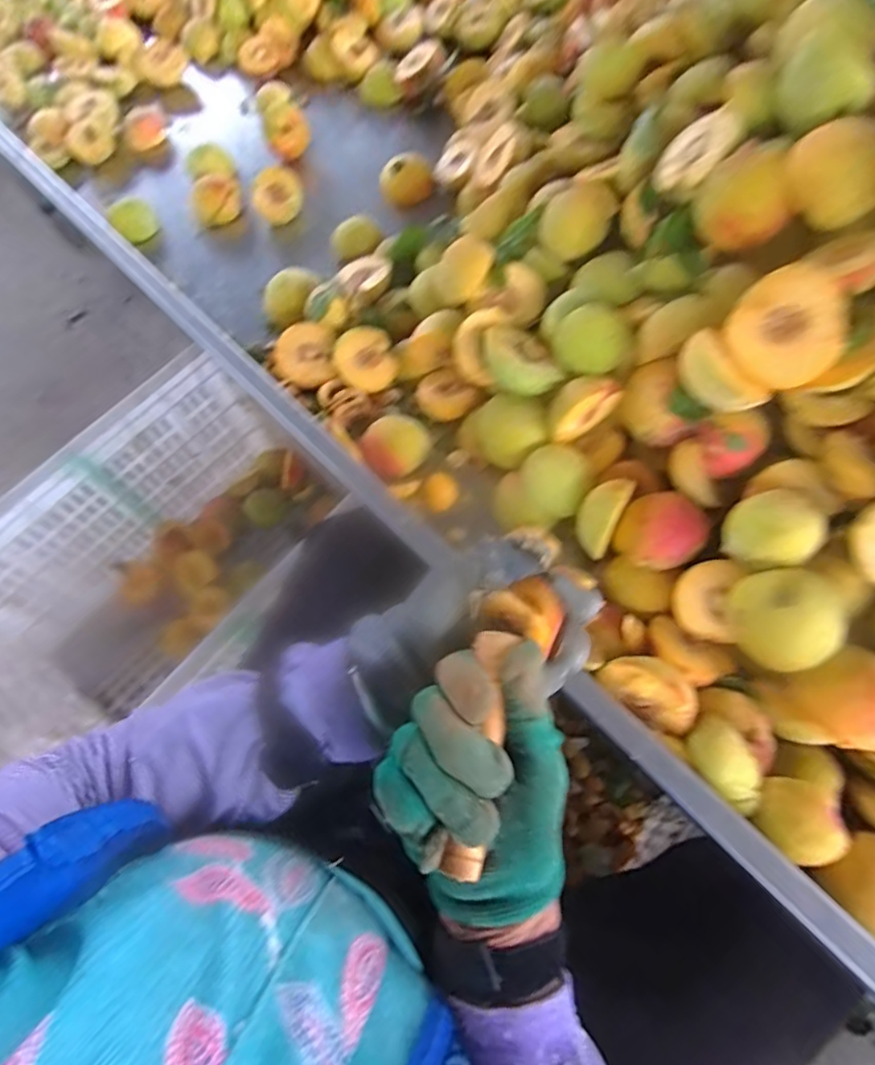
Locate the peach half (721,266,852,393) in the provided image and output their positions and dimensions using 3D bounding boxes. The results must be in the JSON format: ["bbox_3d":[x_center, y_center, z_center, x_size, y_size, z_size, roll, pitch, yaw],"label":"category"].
[{"bbox_3d":[0.235,-0.137,0.385,0.067,0.074,0.034,8,20,41],"label":"peach half"}]

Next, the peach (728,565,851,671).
[{"bbox_3d":[0.242,0.059,0.398,0.061,0.056,0.067,-1,65,2],"label":"peach"}]

